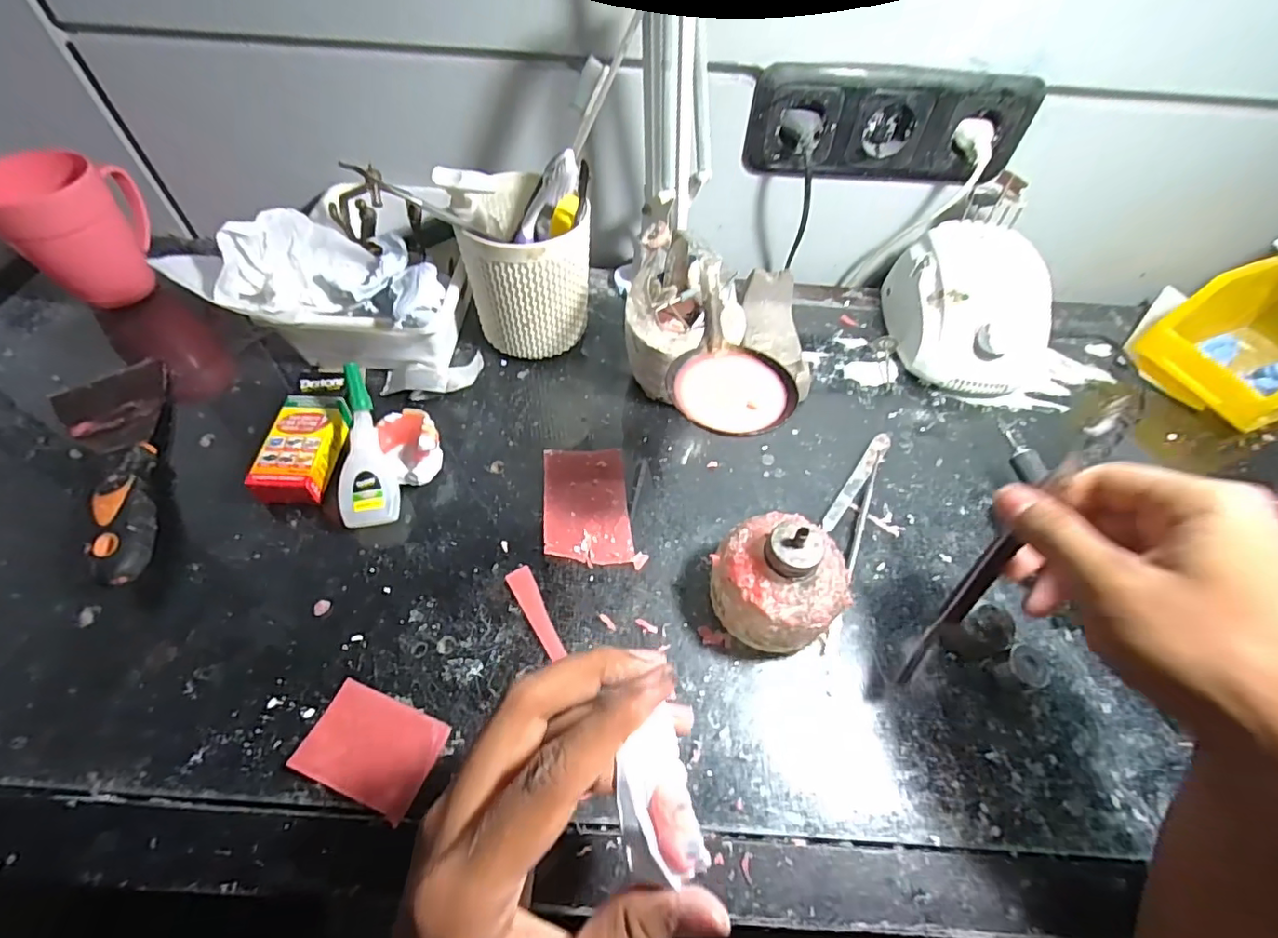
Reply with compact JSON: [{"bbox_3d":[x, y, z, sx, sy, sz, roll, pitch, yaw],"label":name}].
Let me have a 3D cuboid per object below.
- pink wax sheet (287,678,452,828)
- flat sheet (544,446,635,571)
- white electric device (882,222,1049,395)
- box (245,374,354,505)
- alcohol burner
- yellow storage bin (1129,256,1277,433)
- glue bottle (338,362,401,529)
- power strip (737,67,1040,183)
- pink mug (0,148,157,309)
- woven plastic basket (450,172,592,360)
[{"bbox_3d":[-0.138,0.144,0.287,0.066,0.004,0.046,20,56,10],"label":"pink wax sheet"},{"bbox_3d":[-0.036,0.025,0.376,0.056,0.007,0.086,-3,55,-6],"label":"flat sheet"},{"bbox_3d":[0.284,-0.136,0.471,0.111,0.083,0.140,8,55,2],"label":"white electric device"},{"bbox_3d":[-0.230,-0.021,0.390,0.044,0.028,0.098,4,55,-1],"label":"box"},{"bbox_3d":[0.081,0.062,0.317,0.071,0.072,0.066,22,56,11],"label":"alcohol burner"},{"bbox_3d":[0.530,-0.104,0.462,0.172,0.092,0.104,-15,58,-14],"label":"yellow storage bin"},{"bbox_3d":[-0.179,-0.016,0.360,0.033,0.017,0.105,-8,81,-9],"label":"glue bottle"},{"bbox_3d":[0.200,-0.278,0.446,0.216,0.081,0.033,2,55,-3],"label":"power strip"},{"bbox_3d":[-0.450,-0.194,0.451,0.094,0.107,0.087,-36,65,-25],"label":"pink mug"},{"bbox_3d":[-0.095,-0.160,0.436,0.086,0.127,0.102,-32,63,-23],"label":"woven plastic basket"}]

